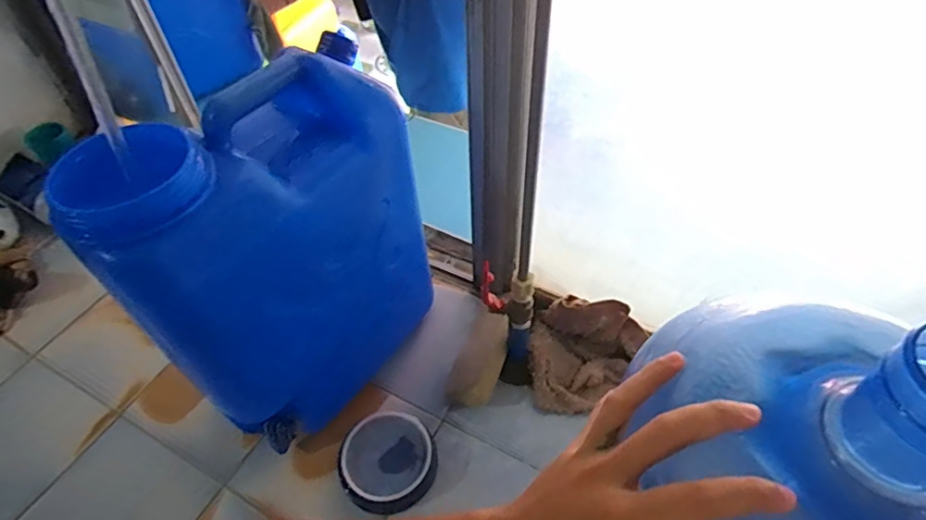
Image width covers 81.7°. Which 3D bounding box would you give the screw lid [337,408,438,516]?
[{"bbox_3d":[-0.093,0.245,0.655,0.112,0.027,0.117,-2,50,2],"label":"screw lid"}]

